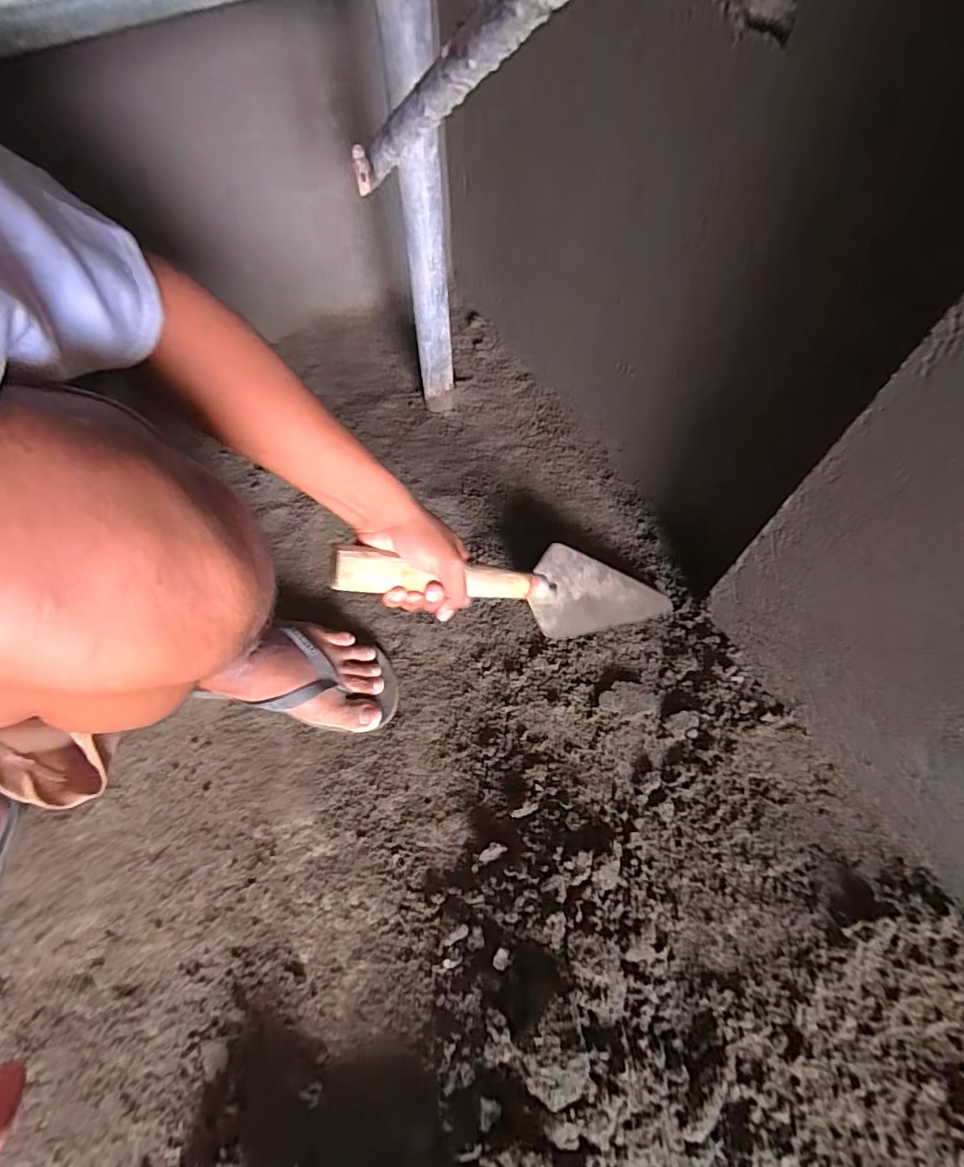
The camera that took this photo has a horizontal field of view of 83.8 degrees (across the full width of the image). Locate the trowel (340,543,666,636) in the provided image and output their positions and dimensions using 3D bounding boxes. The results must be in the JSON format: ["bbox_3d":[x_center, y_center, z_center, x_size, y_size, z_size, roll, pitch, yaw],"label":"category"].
[{"bbox_3d":[0.037,-0.003,0.540,0.375,0.079,0.088,7,55,-41],"label":"trowel"}]

